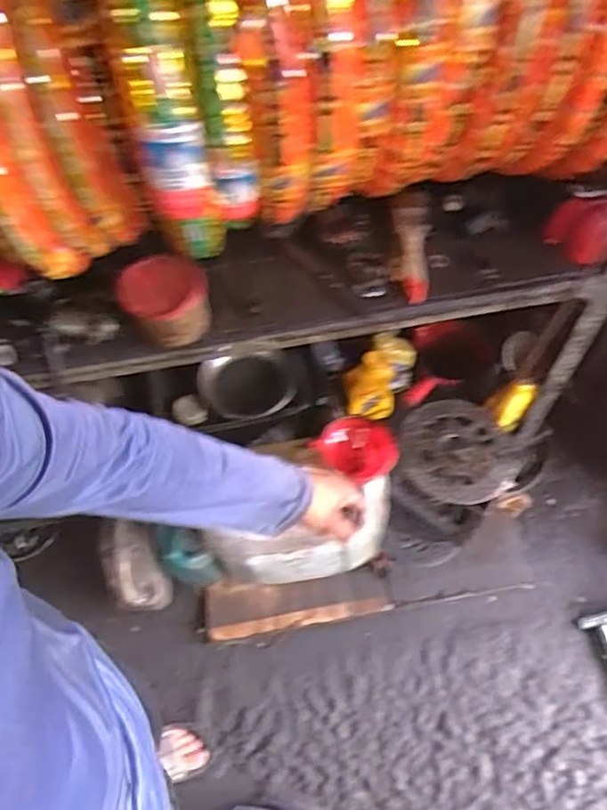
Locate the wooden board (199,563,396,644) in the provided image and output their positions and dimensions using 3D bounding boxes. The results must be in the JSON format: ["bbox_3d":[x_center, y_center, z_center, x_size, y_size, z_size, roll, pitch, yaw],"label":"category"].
[{"bbox_3d":[-0.018,0.457,1.431,0.426,0.023,0.119,-9,57,-3],"label":"wooden board"}]

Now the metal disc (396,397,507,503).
[{"bbox_3d":[0.284,0.087,1.175,0.188,0.036,0.221,-4,56,4],"label":"metal disc"}]

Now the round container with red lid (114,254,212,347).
[{"bbox_3d":[-0.201,-0.148,0.897,0.113,0.102,0.110,-1,57,2],"label":"round container with red lid"}]

